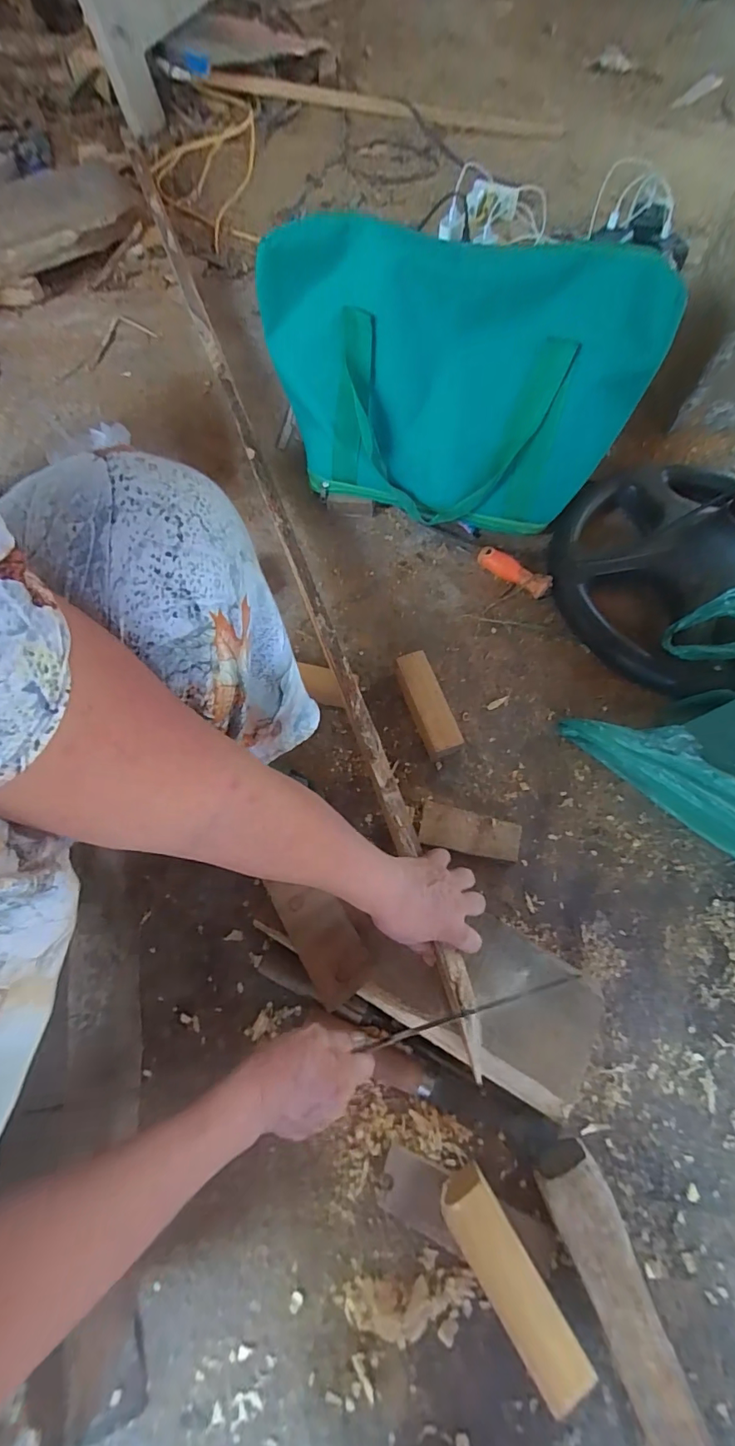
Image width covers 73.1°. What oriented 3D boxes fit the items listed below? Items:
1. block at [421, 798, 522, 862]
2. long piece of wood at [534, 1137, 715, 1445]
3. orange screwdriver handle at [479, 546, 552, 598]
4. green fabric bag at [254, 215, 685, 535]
[{"bbox_3d":[0.117,0.128,0.572,0.112,0.015,0.047,14,70,4],"label":"block"},{"bbox_3d":[0.247,0.572,0.380,0.050,0.056,0.420,-20,71,-8],"label":"long piece of wood"},{"bbox_3d":[0.204,-0.213,0.696,0.107,0.024,0.026,32,72,11],"label":"orange screwdriver handle"},{"bbox_3d":[0.105,-0.439,0.664,0.482,0.303,0.110,9,39,2],"label":"green fabric bag"}]

